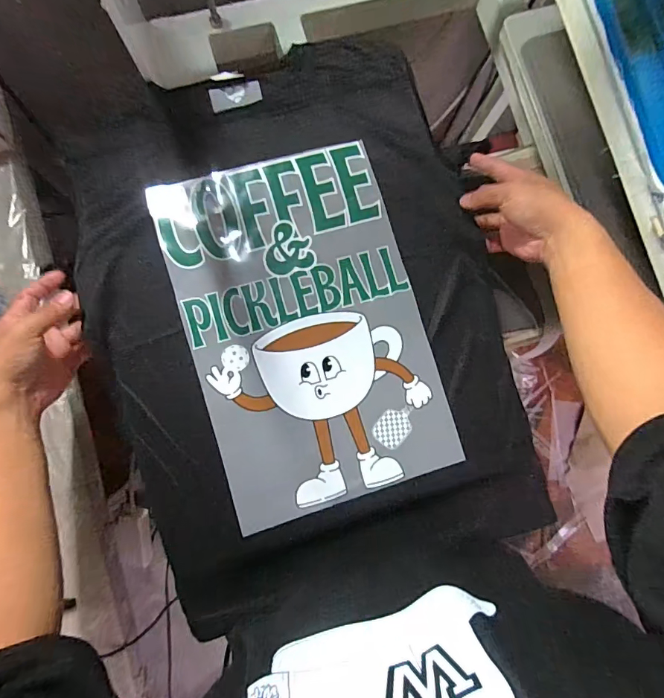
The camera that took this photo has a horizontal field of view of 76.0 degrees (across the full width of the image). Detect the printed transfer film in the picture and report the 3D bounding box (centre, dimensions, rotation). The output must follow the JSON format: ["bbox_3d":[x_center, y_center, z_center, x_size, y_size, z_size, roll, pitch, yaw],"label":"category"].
[{"bbox_3d":[-0.029,-0.026,0.460,0.241,0.005,0.373,-17,85,-5],"label":"printed transfer film"}]

